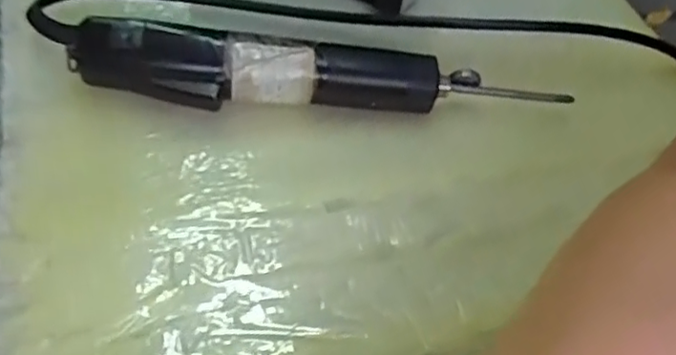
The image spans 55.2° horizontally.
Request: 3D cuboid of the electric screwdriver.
[{"bbox_3d":[-0.008,-0.058,0.365,0.282,0.037,0.044,2,51,-4],"label":"electric screwdriver"}]

